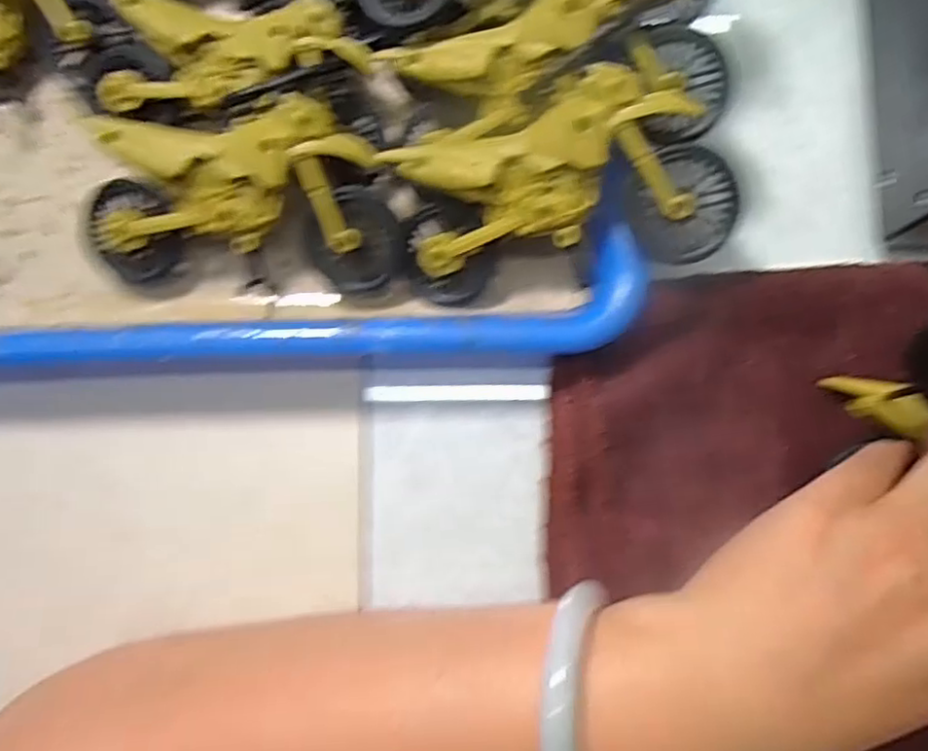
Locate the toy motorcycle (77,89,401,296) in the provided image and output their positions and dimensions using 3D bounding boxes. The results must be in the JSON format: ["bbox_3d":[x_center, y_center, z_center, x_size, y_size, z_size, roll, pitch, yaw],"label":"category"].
[{"bbox_3d":[-0.082,-0.064,0.247,0.113,0.040,0.058,2,84,3],"label":"toy motorcycle"}]

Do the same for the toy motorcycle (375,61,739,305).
[{"bbox_3d":[0.029,-0.063,0.230,0.112,0.029,0.056,-8,84,19],"label":"toy motorcycle"}]

